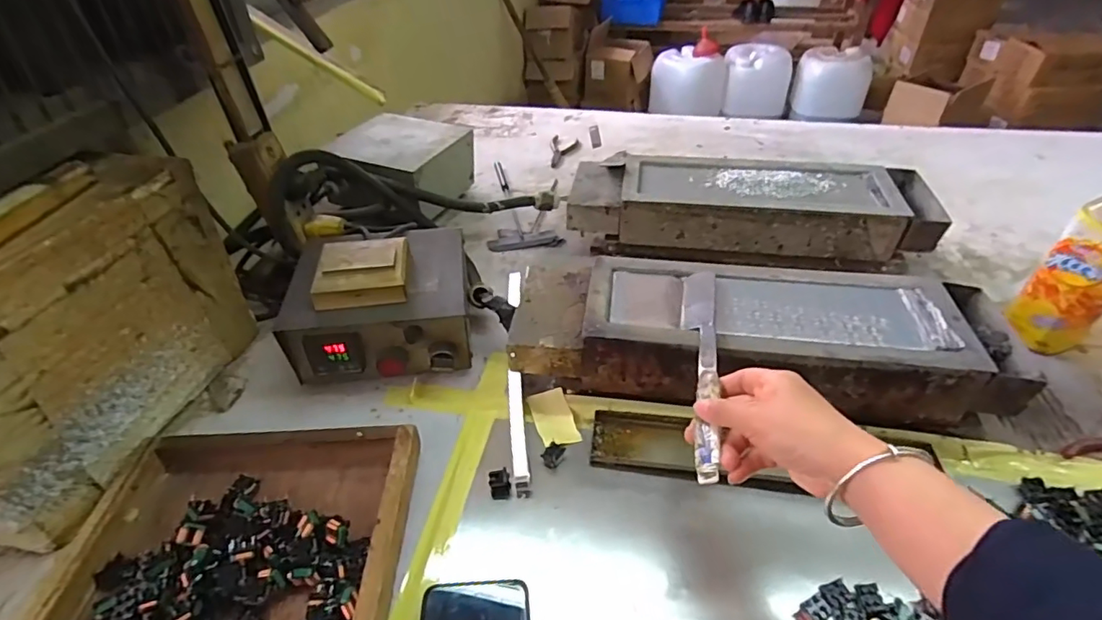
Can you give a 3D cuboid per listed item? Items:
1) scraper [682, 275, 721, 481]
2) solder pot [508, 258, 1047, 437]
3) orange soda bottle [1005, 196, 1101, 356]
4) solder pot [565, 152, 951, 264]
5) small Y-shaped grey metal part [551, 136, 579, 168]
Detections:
[{"bbox_3d":[0.128,0.040,0.461,0.029,0.014,0.240,6,39,8],"label":"scraper"},{"bbox_3d":[0.194,0.029,0.539,0.454,0.097,0.147,5,43,7],"label":"solder pot"},{"bbox_3d":[0.536,-0.046,0.538,0.065,0.220,0.064,-26,48,-25],"label":"orange soda bottle"},{"bbox_3d":[0.256,-0.130,0.742,0.446,0.108,0.135,5,43,7],"label":"solder pot"},{"bbox_3d":[0.026,-0.288,0.994,0.048,0.014,0.104,0,43,2],"label":"small Y-shaped grey metal part"}]

